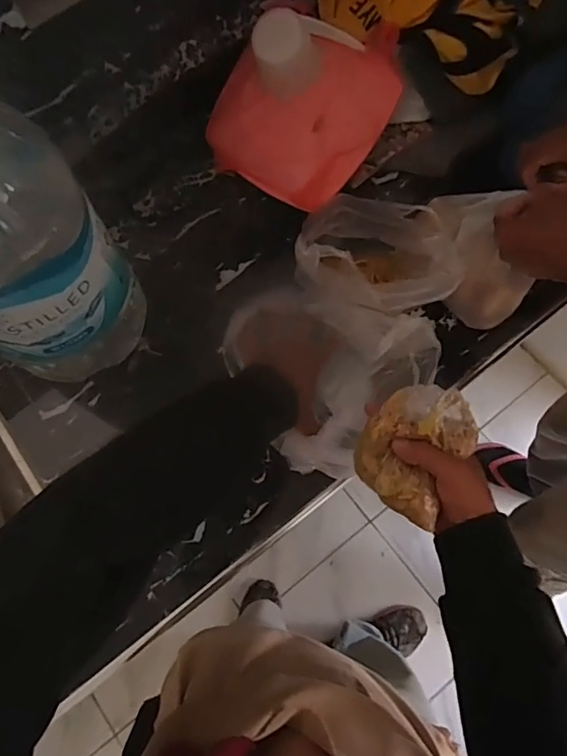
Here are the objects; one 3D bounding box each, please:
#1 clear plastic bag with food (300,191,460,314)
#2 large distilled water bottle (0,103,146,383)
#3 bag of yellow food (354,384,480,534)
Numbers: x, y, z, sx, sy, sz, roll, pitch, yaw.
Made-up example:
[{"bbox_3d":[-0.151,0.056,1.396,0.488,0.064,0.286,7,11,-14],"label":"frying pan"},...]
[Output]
[{"bbox_3d":[0.126,-0.161,0.695,0.209,0.087,0.162,10,73,5],"label":"clear plastic bag with food"},{"bbox_3d":[-0.279,-0.127,0.536,0.185,0.402,0.147,-35,74,-9],"label":"large distilled water bottle"},{"bbox_3d":[0.121,0.065,0.477,0.096,0.055,0.119,28,105,-2],"label":"bag of yellow food"}]

